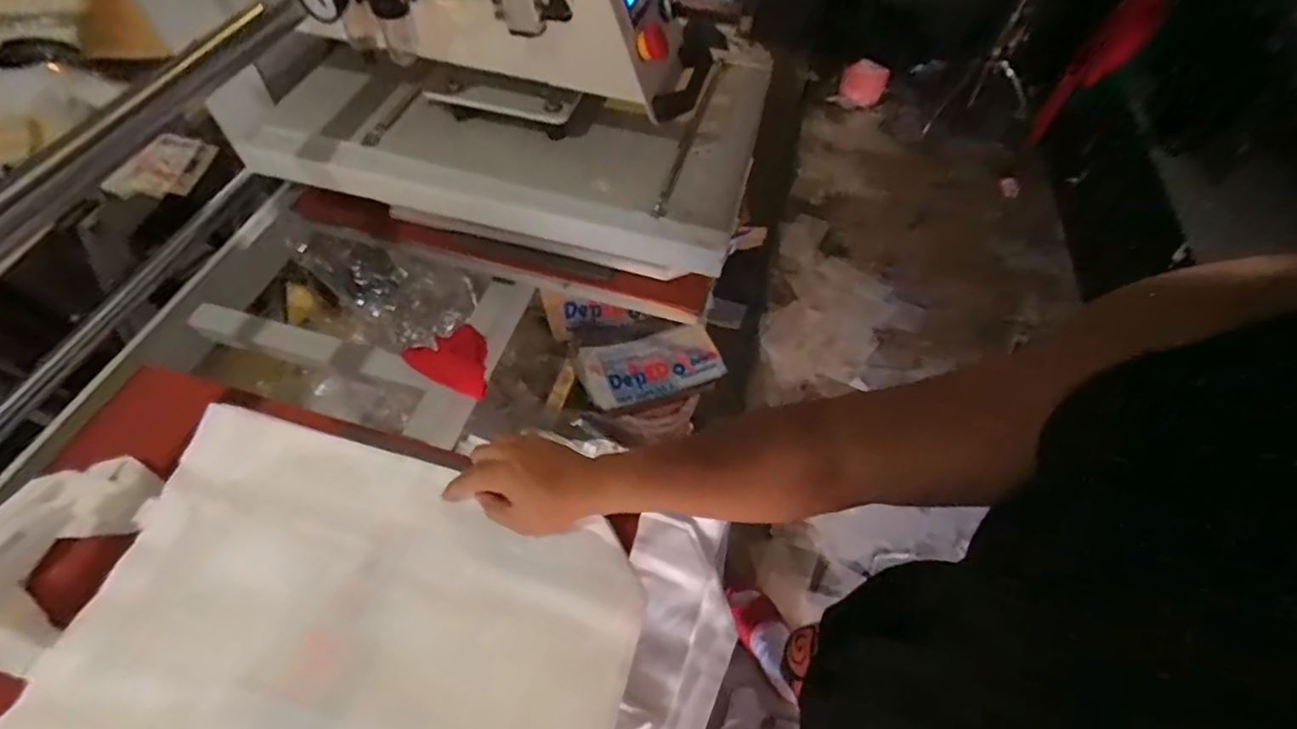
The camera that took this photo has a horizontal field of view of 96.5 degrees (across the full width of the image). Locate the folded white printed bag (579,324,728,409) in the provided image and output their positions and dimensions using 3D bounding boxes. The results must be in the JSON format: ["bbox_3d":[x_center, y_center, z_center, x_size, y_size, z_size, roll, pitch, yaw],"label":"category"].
[{"bbox_3d":[0.007,0.004,1.135,0.270,0.025,0.118,-12,80,-17],"label":"folded white printed bag"}]

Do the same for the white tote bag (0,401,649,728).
[{"bbox_3d":[-0.317,0.227,0.500,0.593,0.046,0.346,14,57,7],"label":"white tote bag"}]

